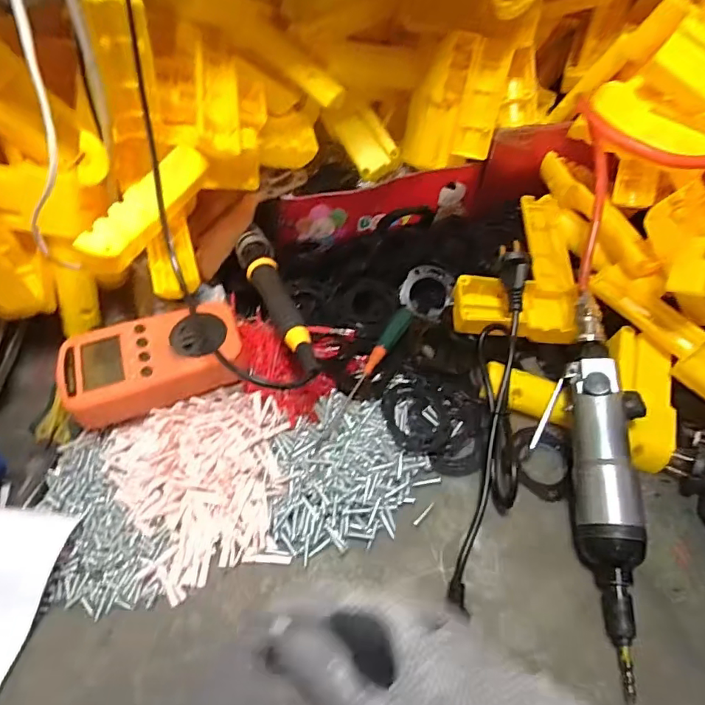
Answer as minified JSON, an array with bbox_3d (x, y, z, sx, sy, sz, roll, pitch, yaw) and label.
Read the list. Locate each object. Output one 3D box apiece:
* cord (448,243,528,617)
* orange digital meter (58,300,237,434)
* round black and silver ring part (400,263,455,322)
[{"bbox_3d":[0.110,0.043,0.373,0.033,0.057,0.269,13,61,4],"label":"cord"},{"bbox_3d":[-0.148,0.011,0.385,0.127,0.044,0.072,-19,61,-12],"label":"orange digital meter"},{"bbox_3d":[0.070,-0.057,0.469,0.047,0.015,0.047,0,94,2],"label":"round black and silver ring part"}]

